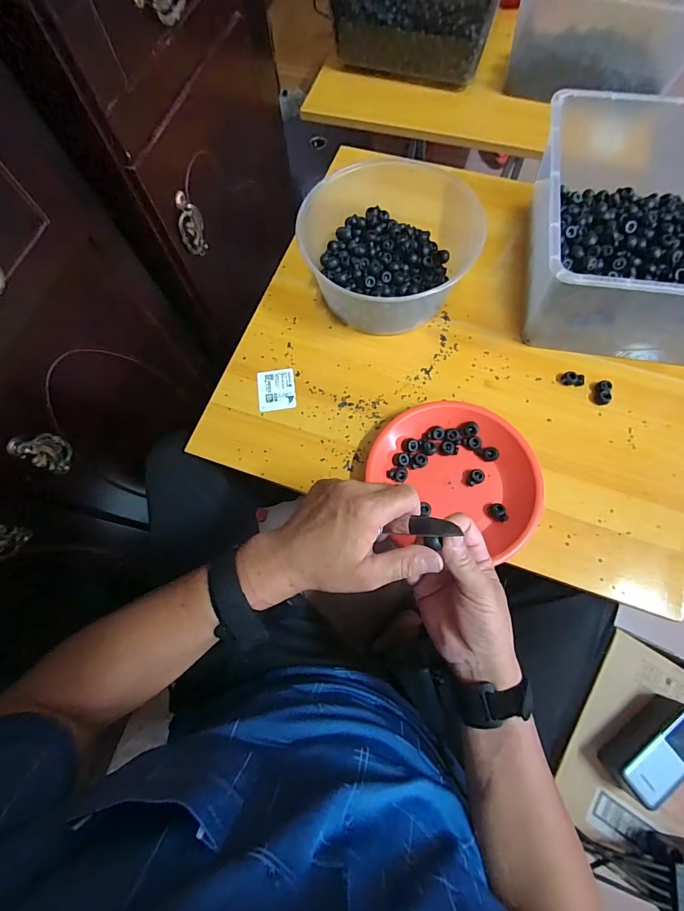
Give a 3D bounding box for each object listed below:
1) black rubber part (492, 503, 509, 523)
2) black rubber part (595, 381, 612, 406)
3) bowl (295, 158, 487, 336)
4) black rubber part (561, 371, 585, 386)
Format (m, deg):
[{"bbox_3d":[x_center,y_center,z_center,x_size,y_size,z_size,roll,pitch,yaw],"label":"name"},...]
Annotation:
[{"bbox_3d":[0.186,0.067,0.454,0.016,0.013,0.022,-6,72,0],"label":"black rubber part"},{"bbox_3d":[0.338,-0.081,0.498,0.019,0.012,0.032,12,73,6],"label":"black rubber part"},{"bbox_3d":[0.065,-0.288,0.536,0.228,0.099,0.202,-8,72,-1],"label":"bowl"},{"bbox_3d":[0.305,-0.101,0.509,0.029,0.008,0.018,2,72,2],"label":"black rubber part"}]

